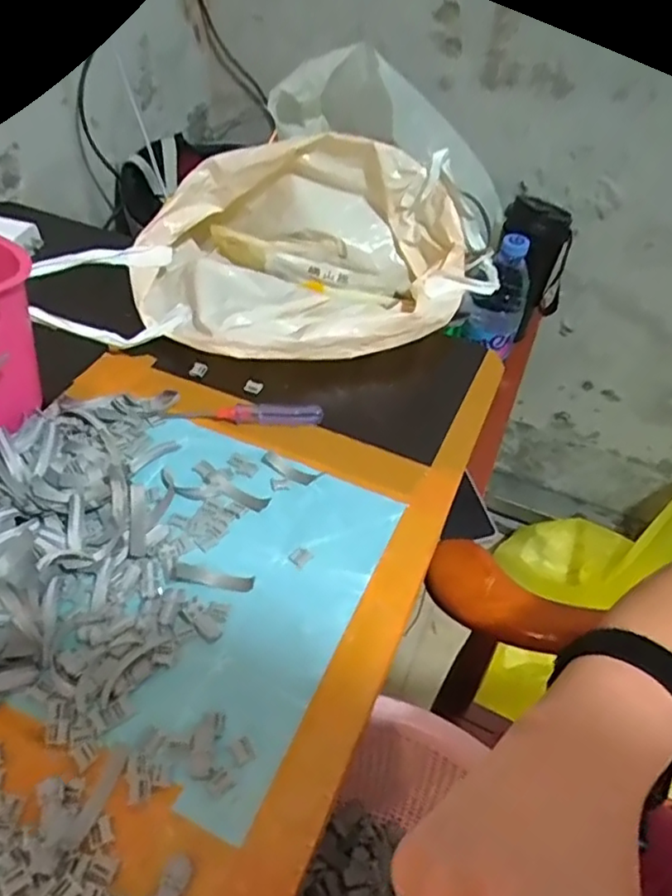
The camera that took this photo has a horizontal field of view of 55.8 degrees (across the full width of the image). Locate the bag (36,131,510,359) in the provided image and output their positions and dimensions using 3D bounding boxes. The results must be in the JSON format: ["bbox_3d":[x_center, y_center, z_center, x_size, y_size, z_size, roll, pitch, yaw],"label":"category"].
[{"bbox_3d":[-0.041,-0.192,0.606,0.422,0.129,0.244,3,48,-2],"label":"bag"}]

